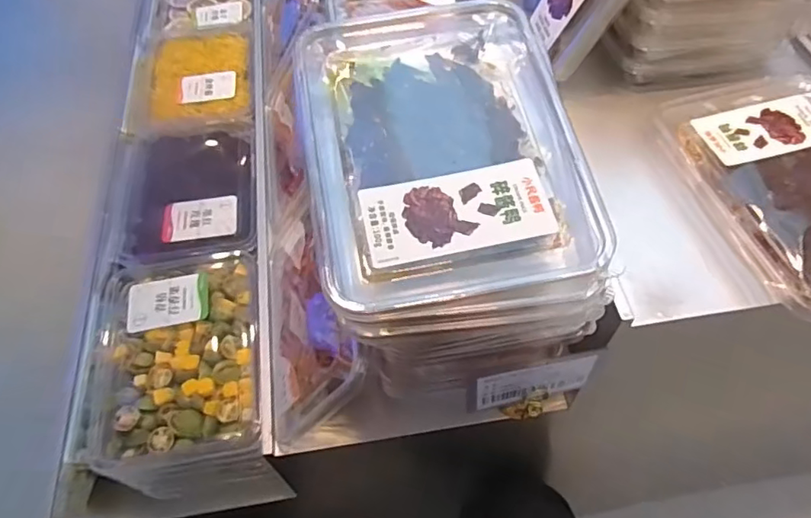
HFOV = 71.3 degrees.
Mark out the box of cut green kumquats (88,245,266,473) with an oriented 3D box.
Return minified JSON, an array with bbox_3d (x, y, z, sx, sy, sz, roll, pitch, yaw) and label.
[{"bbox_3d":[-0.217,0.088,0.554,0.154,0.043,0.206,-10,57,-5],"label":"box of cut green kumquats"}]

